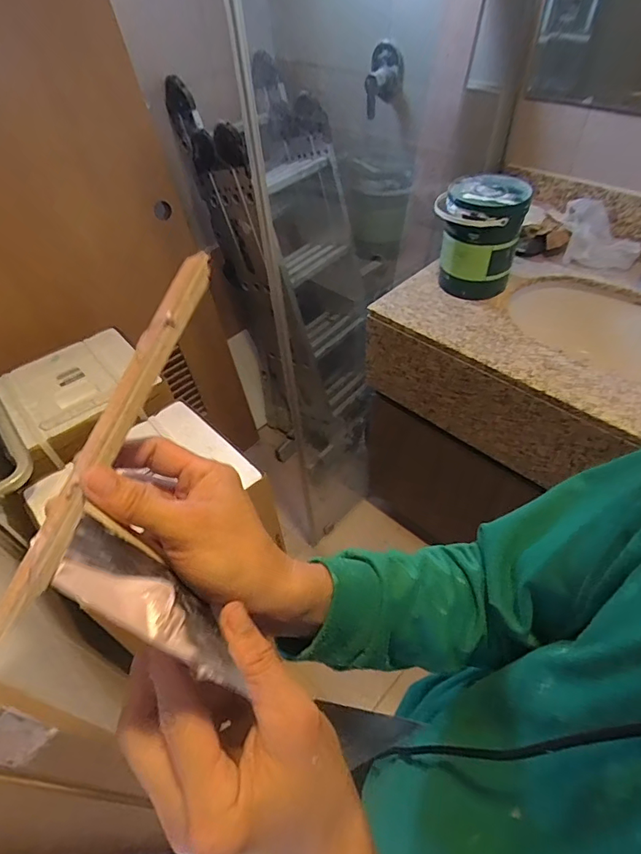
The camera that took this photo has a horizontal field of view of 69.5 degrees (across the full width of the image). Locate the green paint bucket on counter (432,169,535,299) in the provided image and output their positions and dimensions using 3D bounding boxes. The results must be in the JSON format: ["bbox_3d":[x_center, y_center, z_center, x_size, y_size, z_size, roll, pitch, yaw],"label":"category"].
[{"bbox_3d":[0.372,-0.451,1.097,0.186,0.216,0.191,14,51,16],"label":"green paint bucket on counter"}]

